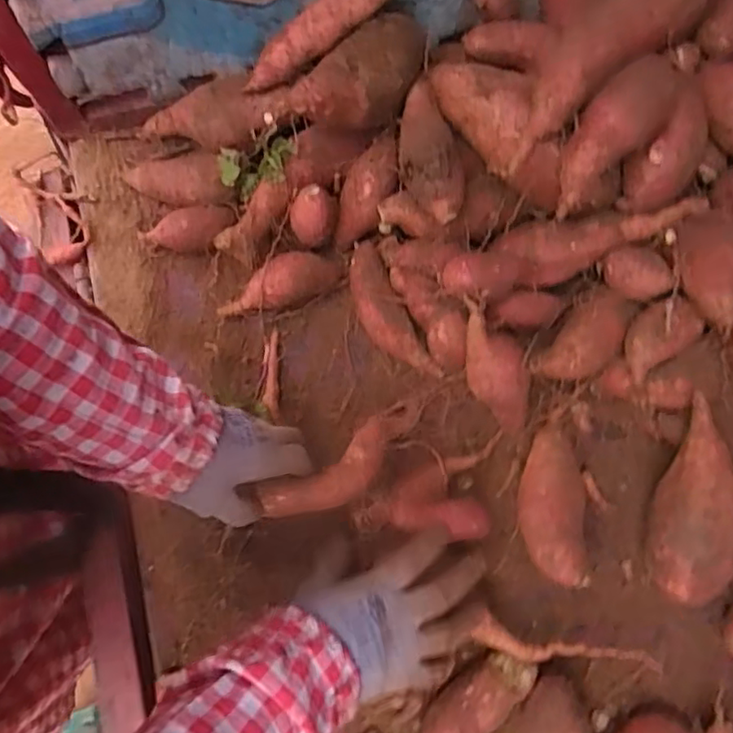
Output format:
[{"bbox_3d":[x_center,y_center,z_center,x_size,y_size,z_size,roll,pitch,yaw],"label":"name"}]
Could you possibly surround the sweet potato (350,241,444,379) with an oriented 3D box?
[{"bbox_3d":[0.018,-0.047,0.574,0.042,0.033,0.136,-28,79,-7],"label":"sweet potato"}]

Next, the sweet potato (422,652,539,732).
[{"bbox_3d":[0.088,0.269,0.490,0.109,0.033,0.039,-33,79,-23],"label":"sweet potato"}]

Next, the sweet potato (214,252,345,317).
[{"bbox_3d":[-0.079,-0.078,0.581,0.123,0.036,0.040,-21,78,-5],"label":"sweet potato"}]

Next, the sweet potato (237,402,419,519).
[{"bbox_3d":[-0.011,0.079,0.518,0.163,0.037,0.047,-34,79,-25],"label":"sweet potato"}]

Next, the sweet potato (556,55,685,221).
[{"bbox_3d":[0.199,-0.187,0.505,0.053,0.053,0.137,42,115,8],"label":"sweet potato"}]

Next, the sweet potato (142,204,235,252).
[{"bbox_3d":[-0.167,-0.128,0.593,0.083,0.040,0.036,-11,78,-3],"label":"sweet potato"}]

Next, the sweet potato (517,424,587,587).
[{"bbox_3d":[0.155,0.116,0.525,0.046,0.048,0.129,-3,77,-1],"label":"sweet potato"}]

